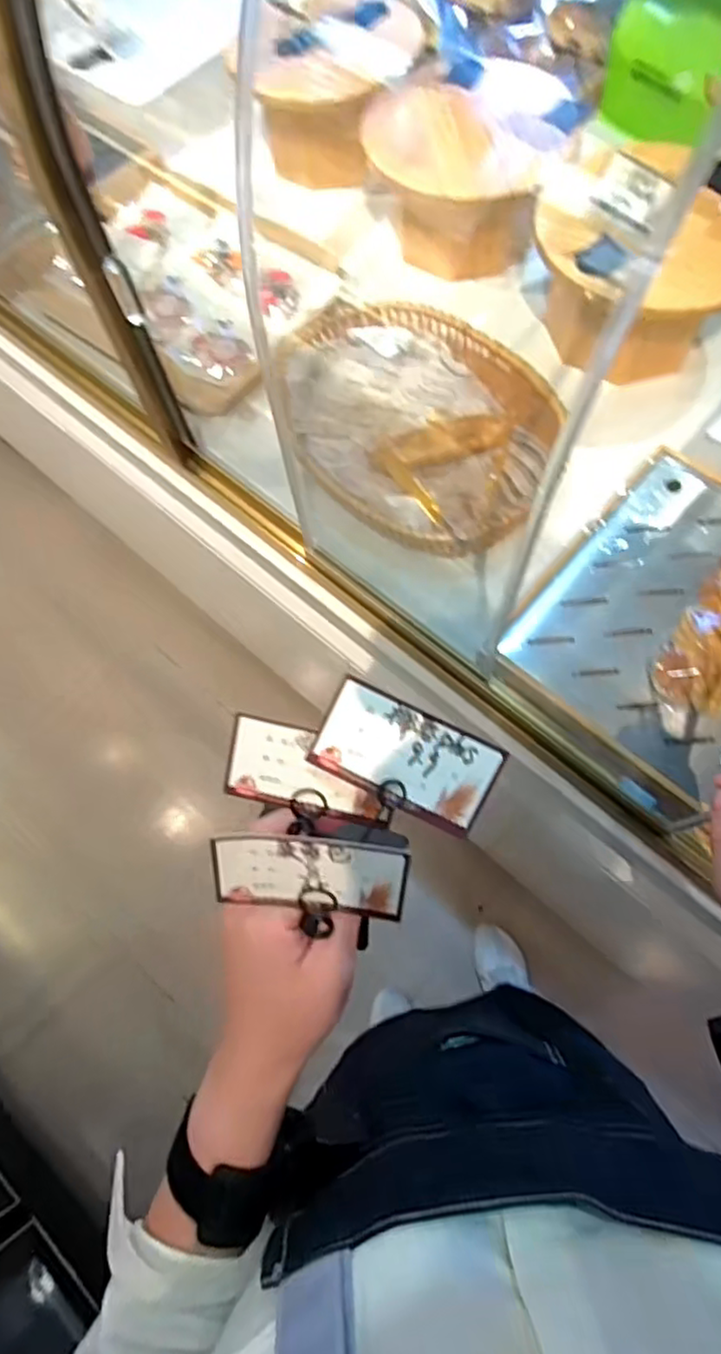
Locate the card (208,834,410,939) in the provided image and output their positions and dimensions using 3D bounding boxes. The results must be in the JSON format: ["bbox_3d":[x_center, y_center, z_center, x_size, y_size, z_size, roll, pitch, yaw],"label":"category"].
[{"bbox_3d":[-0.024,0.091,0.299,0.084,0.045,0.007,4,32,2],"label":"card"}]

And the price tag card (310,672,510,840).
[{"bbox_3d":[0.023,0.039,0.317,0.087,0.004,0.048,27,99,0],"label":"price tag card"}]

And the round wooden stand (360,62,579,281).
[{"bbox_3d":[0.149,-0.694,0.914,0.259,0.151,0.259,-1,69,3],"label":"round wooden stand"}]

